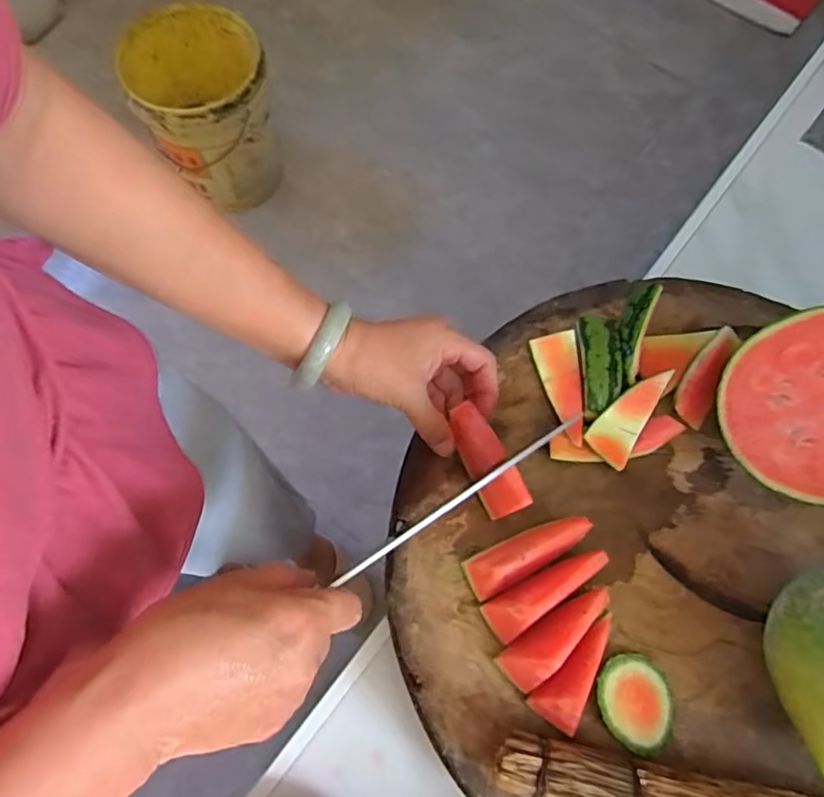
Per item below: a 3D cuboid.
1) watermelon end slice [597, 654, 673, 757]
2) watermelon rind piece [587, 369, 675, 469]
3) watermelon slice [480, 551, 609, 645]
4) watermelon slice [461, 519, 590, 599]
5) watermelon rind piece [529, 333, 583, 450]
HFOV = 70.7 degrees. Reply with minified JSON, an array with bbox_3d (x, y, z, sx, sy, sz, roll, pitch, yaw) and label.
[{"bbox_3d":[0.155,0.211,0.402,0.053,0.013,0.059,1,72,-1],"label":"watermelon end slice"},{"bbox_3d":[0.172,0.012,0.455,0.036,0.018,0.080,38,75,10],"label":"watermelon rind piece"},{"bbox_3d":[0.094,0.130,0.405,0.093,0.046,0.028,-36,77,-12],"label":"watermelon slice"},{"bbox_3d":[0.083,0.109,0.419,0.092,0.046,0.027,-28,75,-10],"label":"watermelon slice"},{"bbox_3d":[0.125,-0.009,0.468,0.034,0.016,0.092,-12,73,-5],"label":"watermelon rind piece"}]

